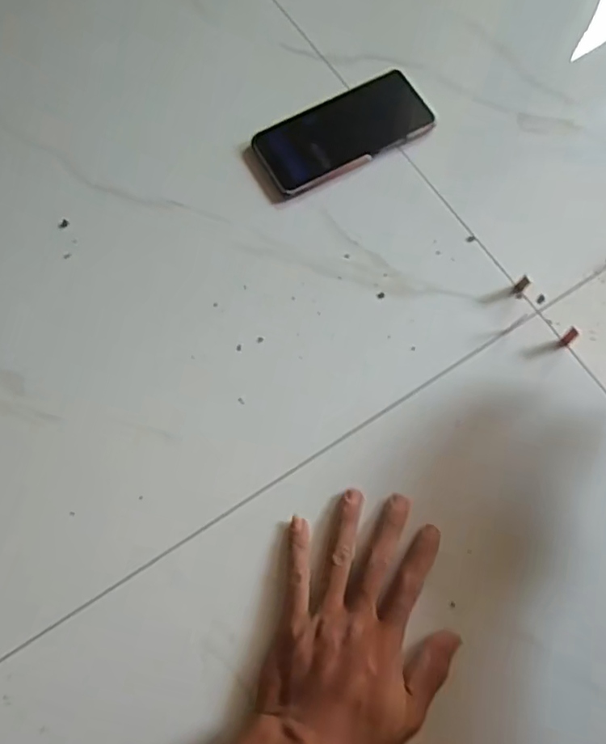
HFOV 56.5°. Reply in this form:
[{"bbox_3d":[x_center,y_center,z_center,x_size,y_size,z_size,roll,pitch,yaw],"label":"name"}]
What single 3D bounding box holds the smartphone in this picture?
[{"bbox_3d":[0.038,-0.238,0.555,0.167,0.013,0.080,-26,74,-6],"label":"smartphone"}]

